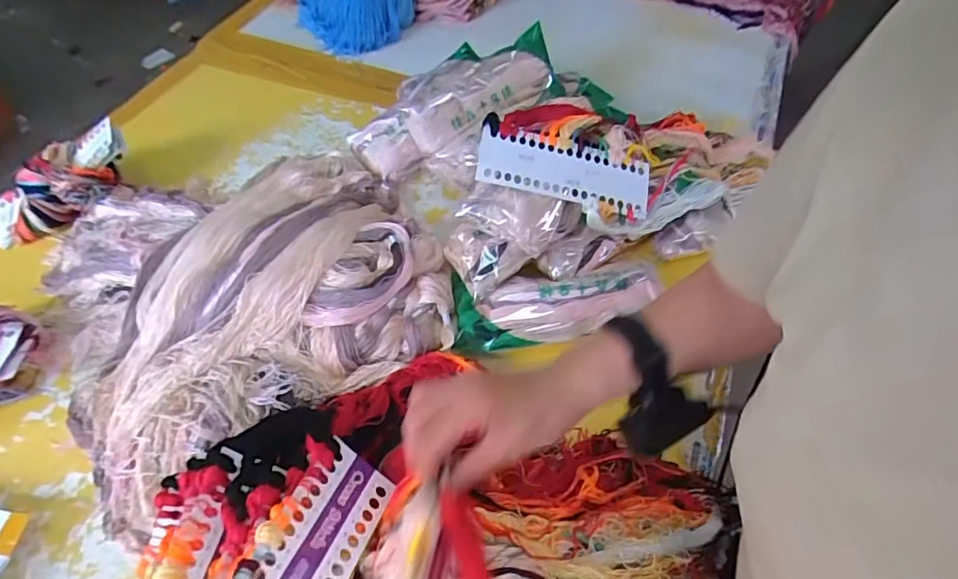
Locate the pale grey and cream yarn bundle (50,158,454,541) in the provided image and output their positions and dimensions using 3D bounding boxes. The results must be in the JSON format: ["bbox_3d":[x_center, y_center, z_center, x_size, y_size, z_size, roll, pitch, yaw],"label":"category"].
[{"bbox_3d":[-0.341,-0.029,0.740,0.513,0.090,0.522,-31,59,-19],"label":"pale grey and cream yarn bundle"}]

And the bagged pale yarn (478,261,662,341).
[{"bbox_3d":[0.127,0.014,0.703,0.241,0.038,0.094,-5,55,-1],"label":"bagged pale yarn"}]

